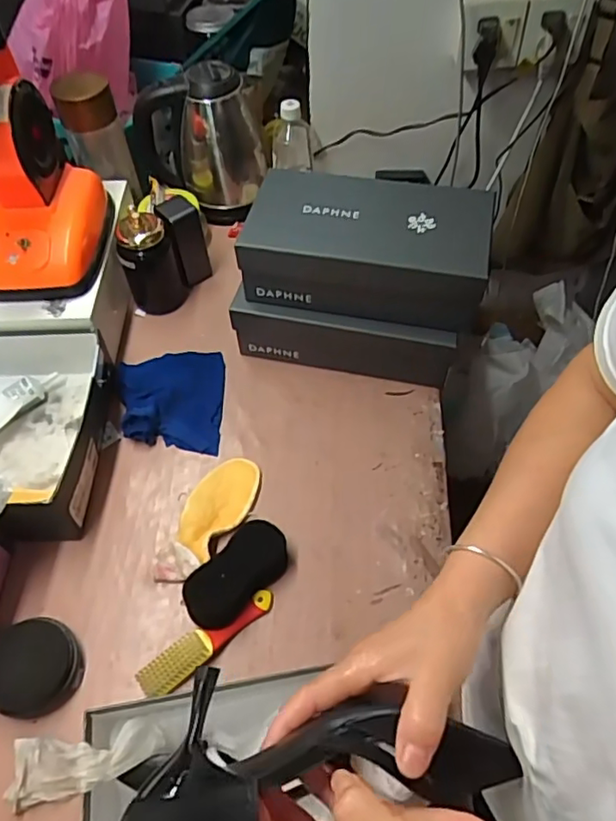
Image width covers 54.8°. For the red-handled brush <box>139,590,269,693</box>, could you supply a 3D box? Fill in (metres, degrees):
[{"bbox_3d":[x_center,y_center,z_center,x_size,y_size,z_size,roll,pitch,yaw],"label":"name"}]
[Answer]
[{"bbox_3d":[-0.106,0.240,0.630,0.155,0.021,0.036,-37,63,-22],"label":"red-handled brush"}]

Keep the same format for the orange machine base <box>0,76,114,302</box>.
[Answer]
[{"bbox_3d":[-0.377,-0.278,0.751,0.188,0.195,0.193,-7,56,-4],"label":"orange machine base"}]

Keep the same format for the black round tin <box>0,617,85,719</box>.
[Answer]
[{"bbox_3d":[-0.282,0.261,0.609,0.088,0.041,0.092,0,55,1],"label":"black round tin"}]

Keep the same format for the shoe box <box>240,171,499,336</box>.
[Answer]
[{"bbox_3d":[0.076,-0.212,0.767,0.290,0.100,0.164,11,56,8],"label":"shoe box"}]

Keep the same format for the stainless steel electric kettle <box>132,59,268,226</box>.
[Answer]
[{"bbox_3d":[-0.167,-0.448,0.980,0.181,0.215,0.150,15,57,11],"label":"stainless steel electric kettle"}]

